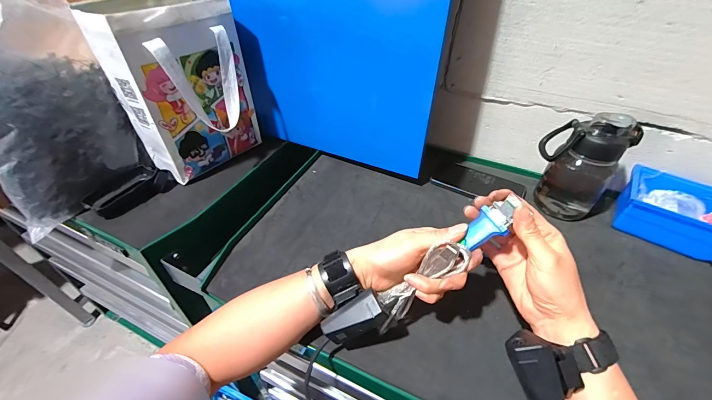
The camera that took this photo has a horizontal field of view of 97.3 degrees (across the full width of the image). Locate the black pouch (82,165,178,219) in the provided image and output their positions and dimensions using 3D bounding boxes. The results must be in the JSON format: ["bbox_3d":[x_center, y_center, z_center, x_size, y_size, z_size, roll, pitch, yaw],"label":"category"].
[{"bbox_3d":[-0.390,-0.018,0.548,0.058,0.034,0.123,25,48,24],"label":"black pouch"}]

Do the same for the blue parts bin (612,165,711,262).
[{"bbox_3d":[0.492,0.023,0.494,0.136,0.076,0.106,28,49,26],"label":"blue parts bin"}]

